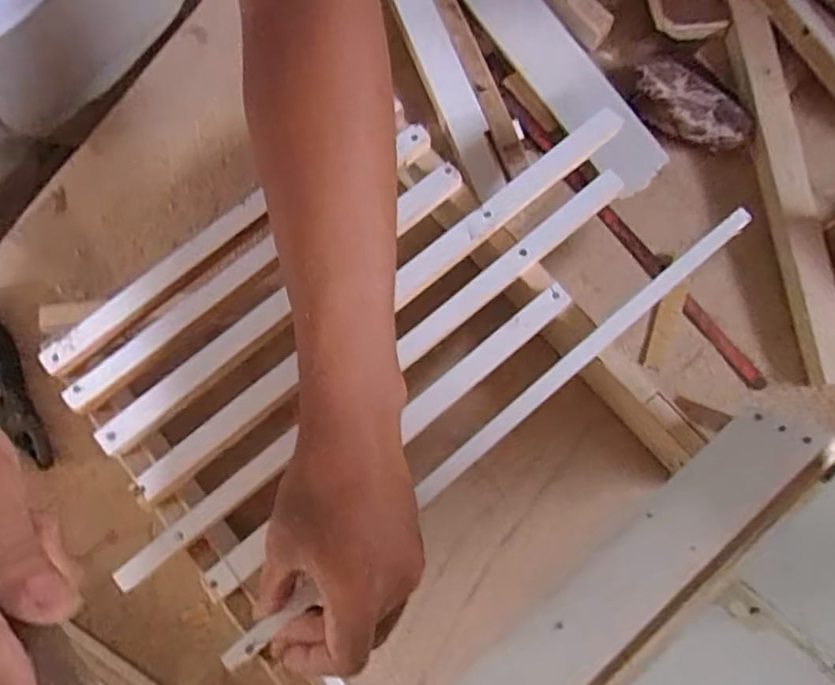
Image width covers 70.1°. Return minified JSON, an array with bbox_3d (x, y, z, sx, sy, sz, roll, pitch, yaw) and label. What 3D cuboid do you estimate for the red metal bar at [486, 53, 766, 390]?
[{"bbox_3d":[0.155,-0.102,0.473,0.025,0.010,0.337,-34,77,-8],"label":"red metal bar"}]

